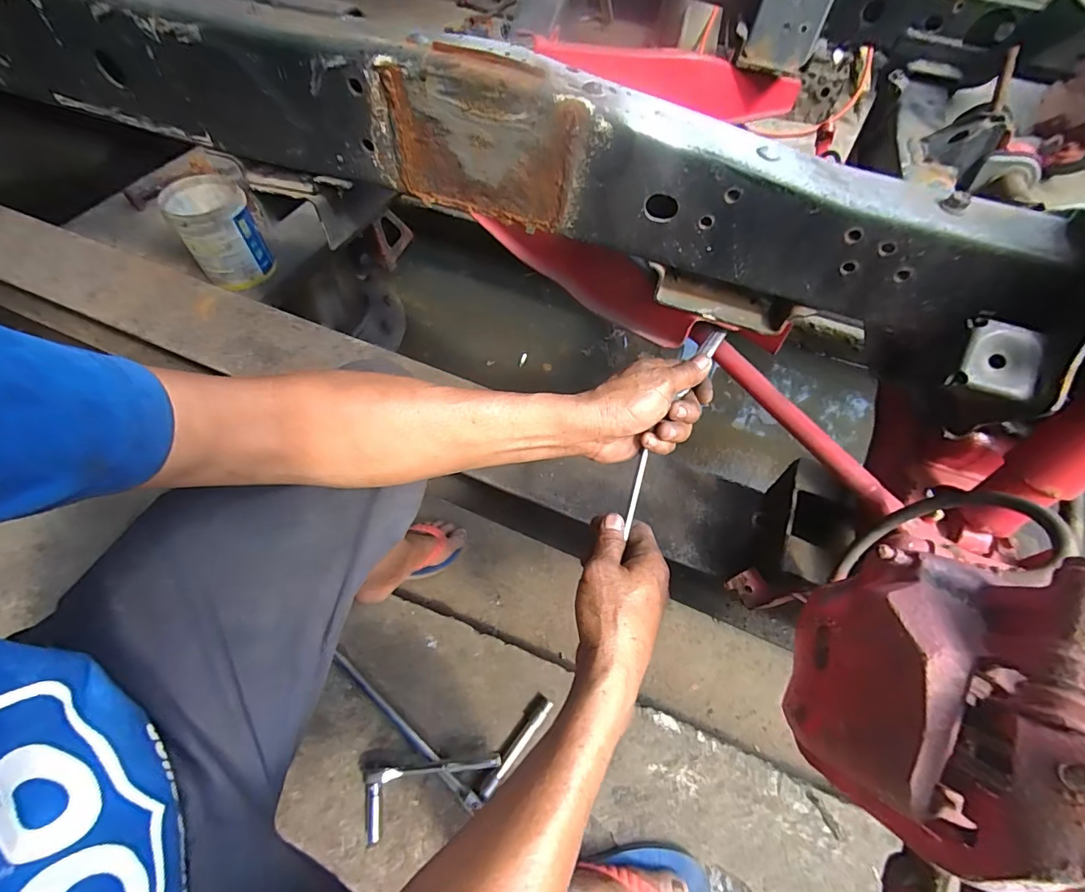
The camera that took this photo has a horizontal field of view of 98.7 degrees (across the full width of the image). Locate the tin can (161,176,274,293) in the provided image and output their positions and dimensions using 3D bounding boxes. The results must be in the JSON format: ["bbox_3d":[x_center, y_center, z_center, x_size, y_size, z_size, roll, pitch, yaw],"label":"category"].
[{"bbox_3d":[-0.517,-0.344,0.759,0.108,0.127,0.111,-22,62,-15],"label":"tin can"}]

